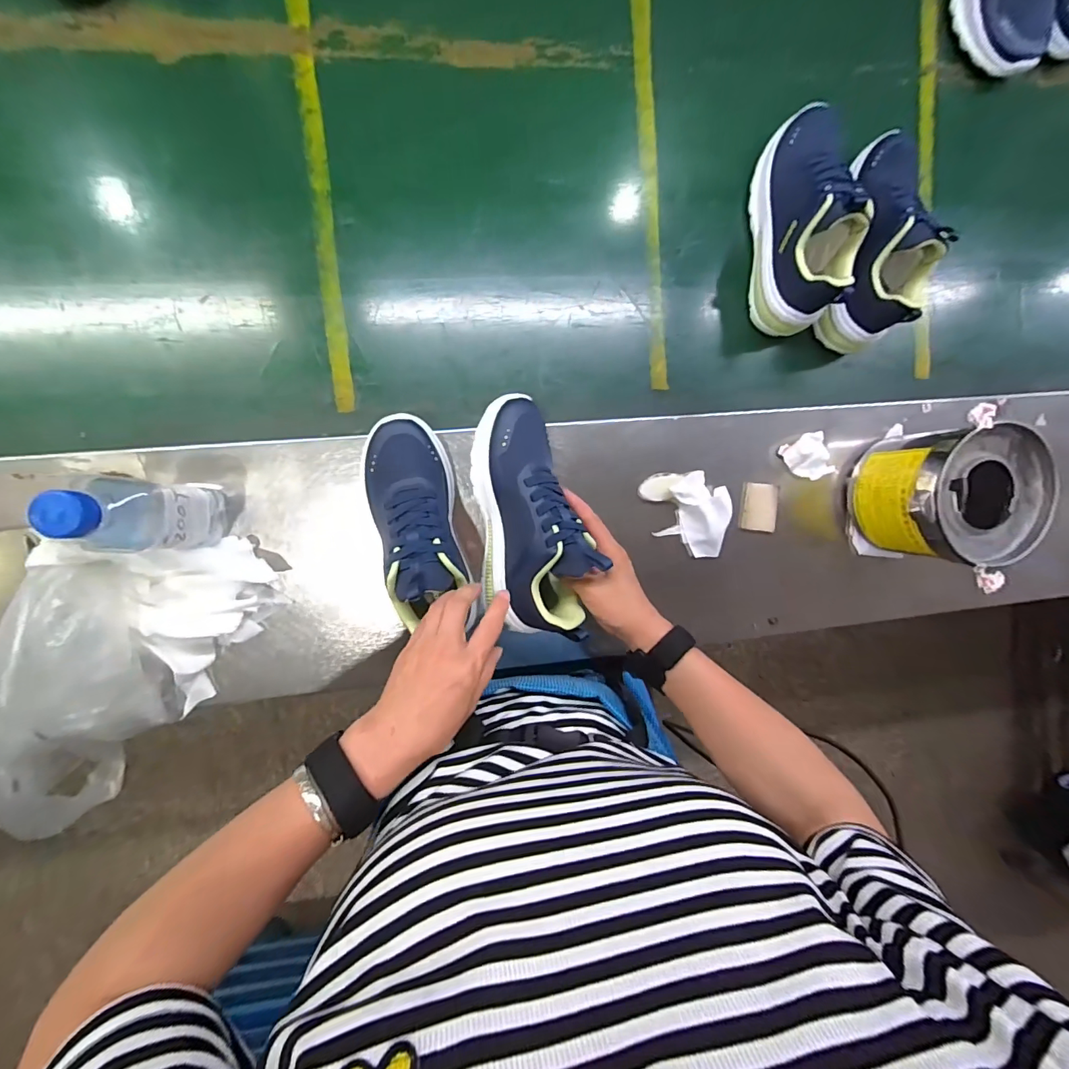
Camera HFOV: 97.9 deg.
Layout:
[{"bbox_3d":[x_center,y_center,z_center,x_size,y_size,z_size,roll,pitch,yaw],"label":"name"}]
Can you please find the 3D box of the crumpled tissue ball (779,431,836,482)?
[{"bbox_3d":[0.316,-0.088,0.543,0.063,0.035,0.053,-16,97,-6],"label":"crumpled tissue ball"}]

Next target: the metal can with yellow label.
[{"bbox_3d":[0.438,-0.042,0.505,0.143,0.112,0.131,-1,95,-7],"label":"metal can with yellow label"}]

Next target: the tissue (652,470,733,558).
[{"bbox_3d":[0.184,-0.022,0.525,0.075,0.038,0.089,14,93,-8],"label":"tissue"}]

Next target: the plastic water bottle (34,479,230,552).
[{"bbox_3d":[-0.324,-0.015,0.386,0.059,0.168,0.060,-1,95,-7],"label":"plastic water bottle"}]

